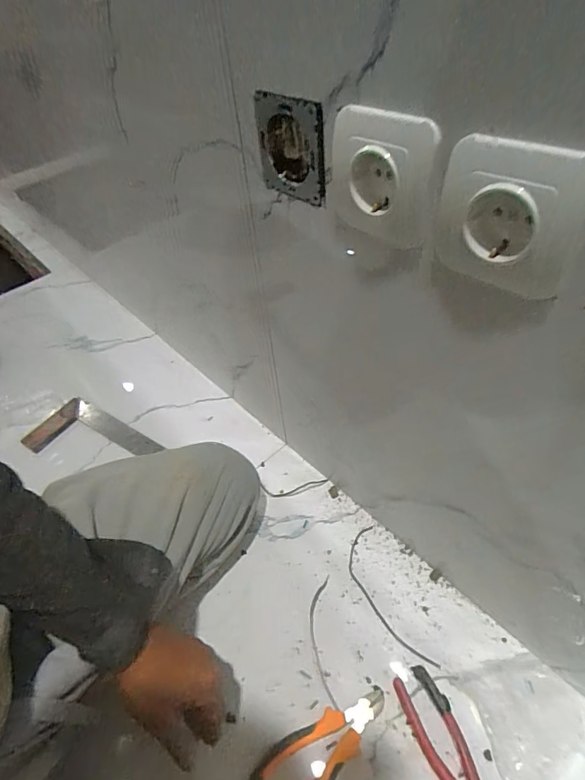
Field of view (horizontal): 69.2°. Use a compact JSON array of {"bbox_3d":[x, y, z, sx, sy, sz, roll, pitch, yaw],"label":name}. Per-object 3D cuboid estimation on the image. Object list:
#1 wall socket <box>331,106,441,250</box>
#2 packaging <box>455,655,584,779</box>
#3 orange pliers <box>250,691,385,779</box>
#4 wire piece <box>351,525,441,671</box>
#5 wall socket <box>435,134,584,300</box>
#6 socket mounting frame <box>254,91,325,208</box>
[{"bbox_3d":[0.058,-0.141,0.290,0.081,0.088,0.019,31,65,29],"label":"wall socket"},{"bbox_3d":[0.254,0.342,0.448,0.108,0.045,0.102,-14,50,-10],"label":"packaging"},{"bbox_3d":[0.036,0.381,0.447,0.155,0.021,0.062,-24,50,-15],"label":"orange pliers"},{"bbox_3d":[0.118,0.272,0.555,0.054,0.005,0.182,-17,49,-9],"label":"wire piece"},{"bbox_3d":[0.120,-0.097,0.239,0.022,0.081,0.079,-39,51,-24],"label":"wall socket"},{"bbox_3d":[-0.004,-0.195,0.344,0.013,0.074,0.094,-32,53,-21],"label":"socket mounting frame"}]

